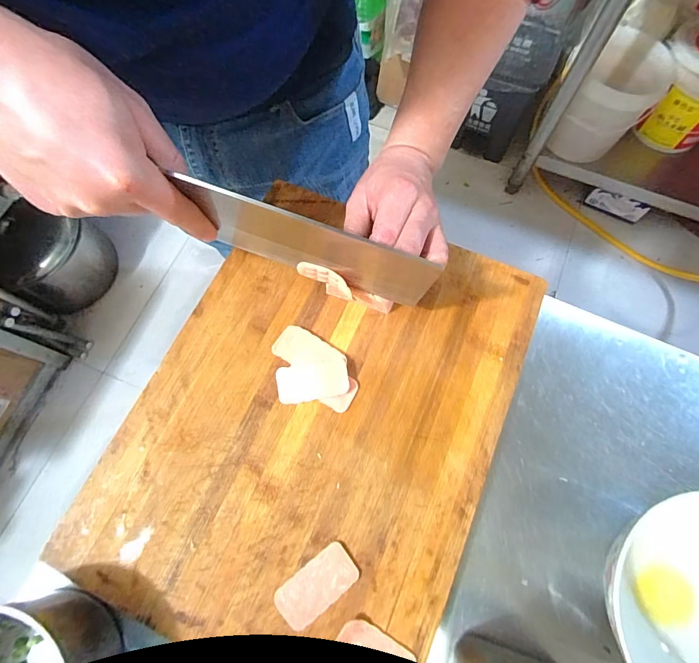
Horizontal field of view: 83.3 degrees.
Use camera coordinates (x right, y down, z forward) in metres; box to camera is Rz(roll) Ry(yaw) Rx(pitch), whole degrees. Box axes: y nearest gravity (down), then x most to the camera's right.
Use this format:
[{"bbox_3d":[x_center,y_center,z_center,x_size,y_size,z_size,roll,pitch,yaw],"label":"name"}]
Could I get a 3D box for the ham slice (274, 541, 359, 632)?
[{"bbox_3d":[-0.024,0.192,0.296,0.061,0.005,0.032,-37,75,-11],"label":"ham slice"}]

